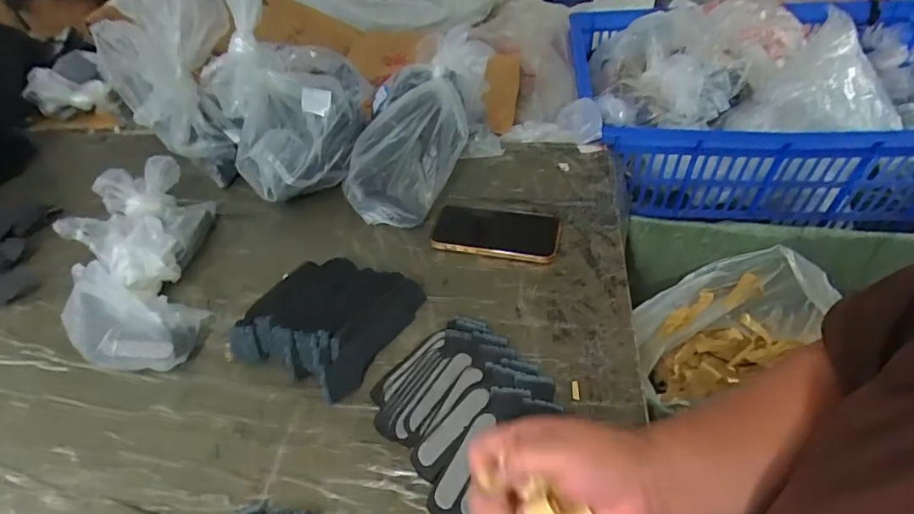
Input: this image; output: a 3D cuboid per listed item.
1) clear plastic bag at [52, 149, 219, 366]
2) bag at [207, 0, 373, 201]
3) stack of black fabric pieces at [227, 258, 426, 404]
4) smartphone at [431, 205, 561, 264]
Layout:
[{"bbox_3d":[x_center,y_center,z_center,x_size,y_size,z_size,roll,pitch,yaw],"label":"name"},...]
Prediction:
[{"bbox_3d":[-0.360,0.004,0.536,0.140,0.082,0.281,-16,45,-10],"label":"clear plastic bag"},{"bbox_3d":[-0.211,-0.218,0.581,0.190,0.237,0.151,-12,44,-6],"label":"bag"},{"bbox_3d":[-0.135,0.057,0.489,0.151,0.034,0.140,16,48,21],"label":"stack of black fabric pieces"},{"bbox_3d":[0.047,-0.031,0.577,0.149,0.009,0.084,7,46,13],"label":"smartphone"}]

